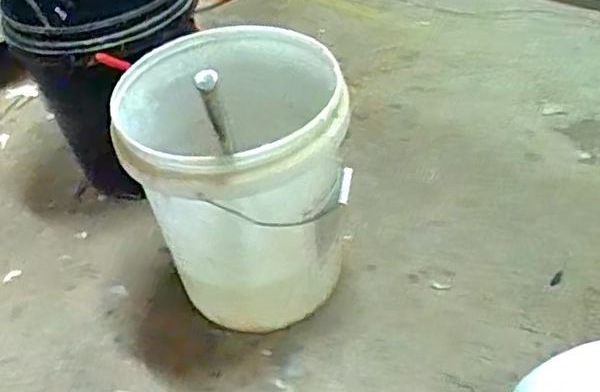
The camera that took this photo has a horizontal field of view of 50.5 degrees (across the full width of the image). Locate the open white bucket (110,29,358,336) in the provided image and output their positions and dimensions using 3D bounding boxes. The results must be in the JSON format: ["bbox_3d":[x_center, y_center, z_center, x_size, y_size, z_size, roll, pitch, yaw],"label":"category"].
[{"bbox_3d":[-0.085,0.006,0.973,0.309,0.391,0.329,-4,41,1],"label":"open white bucket"}]

